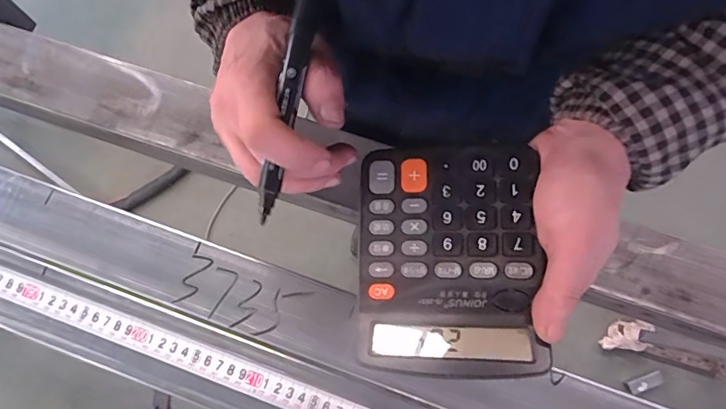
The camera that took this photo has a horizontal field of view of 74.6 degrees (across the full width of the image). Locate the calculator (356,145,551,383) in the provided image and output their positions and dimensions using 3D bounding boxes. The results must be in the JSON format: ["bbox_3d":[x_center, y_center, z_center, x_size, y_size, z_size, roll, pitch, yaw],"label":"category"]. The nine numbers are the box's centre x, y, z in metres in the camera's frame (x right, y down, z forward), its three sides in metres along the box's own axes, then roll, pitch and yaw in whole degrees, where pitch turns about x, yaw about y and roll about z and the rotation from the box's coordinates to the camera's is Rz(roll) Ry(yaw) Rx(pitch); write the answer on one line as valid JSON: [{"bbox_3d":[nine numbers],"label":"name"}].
[{"bbox_3d":[0.051,0.033,0.303,0.108,0.026,0.144,0,76,0],"label":"calculator"}]

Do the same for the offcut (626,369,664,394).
[{"bbox_3d":[0.708,0.445,1.194,0.089,0.017,0.030,-29,77,8],"label":"offcut"}]

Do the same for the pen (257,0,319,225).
[{"bbox_3d":[-0.044,-0.060,0.277,0.012,0.008,0.141,12,93,3],"label":"pen"}]

